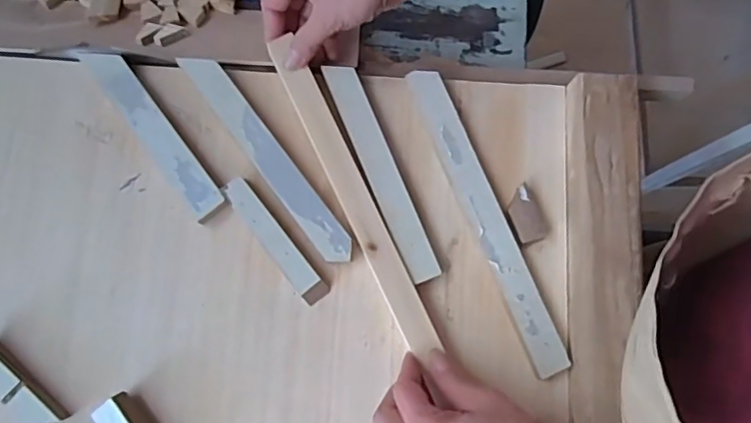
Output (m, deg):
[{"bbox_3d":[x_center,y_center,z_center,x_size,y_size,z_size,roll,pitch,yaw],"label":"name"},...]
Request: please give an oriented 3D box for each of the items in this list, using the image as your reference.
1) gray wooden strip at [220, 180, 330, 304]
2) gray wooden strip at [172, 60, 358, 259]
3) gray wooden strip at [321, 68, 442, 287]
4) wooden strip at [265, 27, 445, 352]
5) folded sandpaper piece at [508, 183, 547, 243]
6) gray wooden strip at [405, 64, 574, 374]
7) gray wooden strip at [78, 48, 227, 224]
[{"bbox_3d":[-0.090,0.027,0.495,0.027,0.013,0.127,-38,82,-7],"label":"gray wooden strip"},{"bbox_3d":[-0.097,-0.050,0.508,0.029,0.014,0.230,-37,82,-7],"label":"gray wooden strip"},{"bbox_3d":[0.004,-0.037,0.507,0.031,0.014,0.209,-22,81,-4],"label":"gray wooden strip"},{"bbox_3d":[-0.024,-0.018,0.501,0.031,0.013,0.301,-25,80,-4],"label":"wooden strip"},{"bbox_3d":[0.133,0.003,0.506,0.026,0.016,0.050,-20,81,-4],"label":"folded sandpaper piece"},{"bbox_3d":[0.098,0.004,0.502,0.034,0.020,0.286,-23,81,-5],"label":"gray wooden strip"},{"bbox_3d":[-0.201,-0.074,0.511,0.034,0.016,0.191,-37,82,-7],"label":"gray wooden strip"}]

